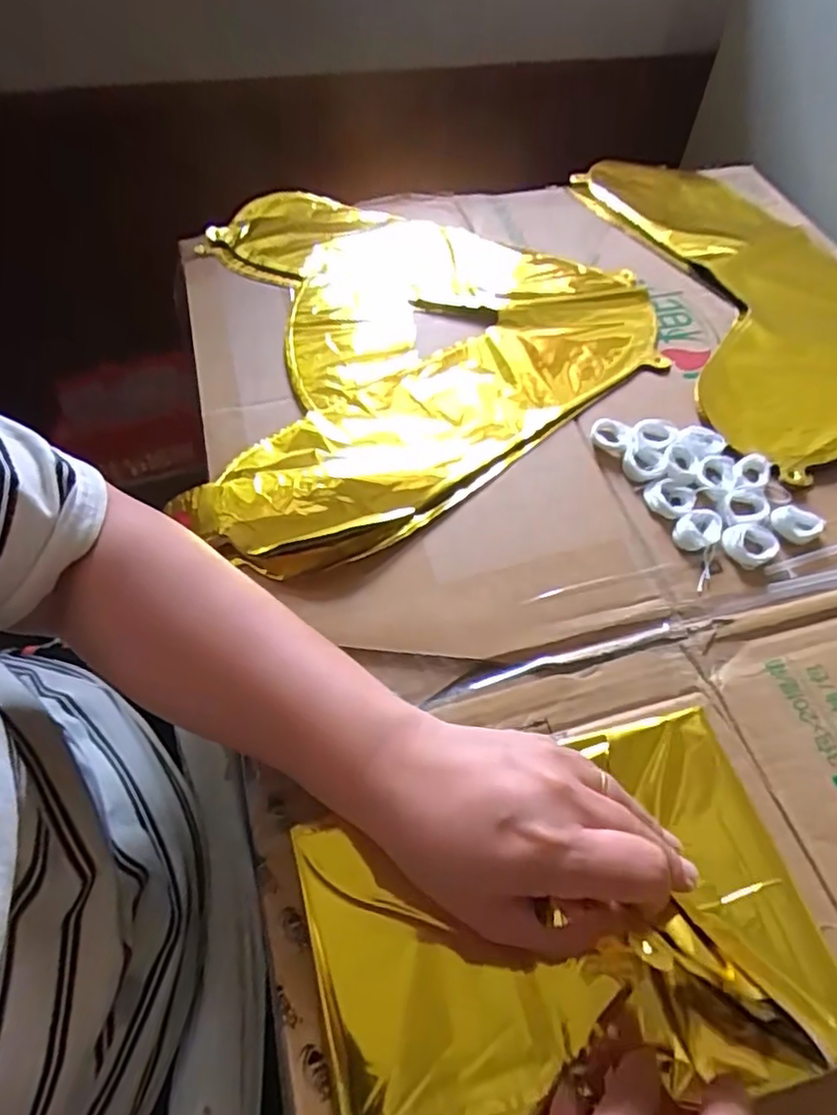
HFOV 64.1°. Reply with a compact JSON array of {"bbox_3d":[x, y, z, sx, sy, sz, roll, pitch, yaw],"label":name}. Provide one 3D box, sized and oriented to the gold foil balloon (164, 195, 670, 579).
[{"bbox_3d":[-0.042,-0.185,0.511,0.374,0.013,0.359,-30,62,-20],"label":"gold foil balloon"}]

